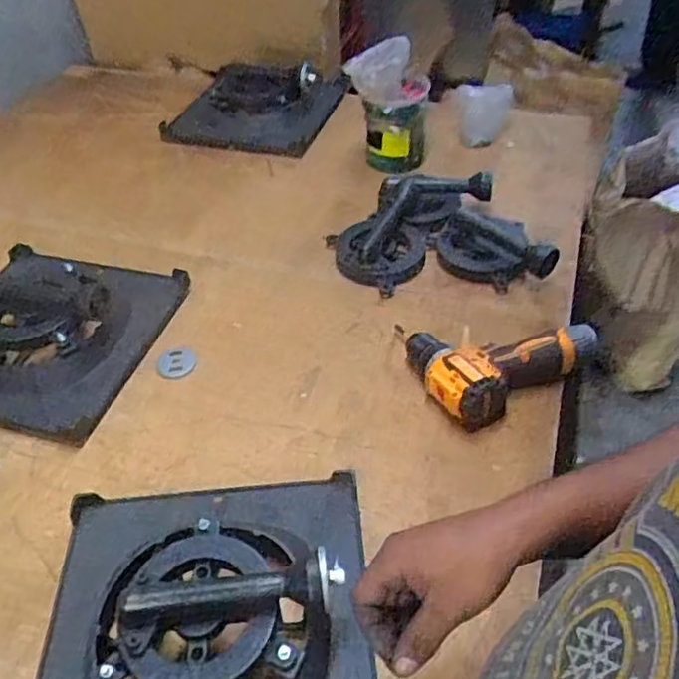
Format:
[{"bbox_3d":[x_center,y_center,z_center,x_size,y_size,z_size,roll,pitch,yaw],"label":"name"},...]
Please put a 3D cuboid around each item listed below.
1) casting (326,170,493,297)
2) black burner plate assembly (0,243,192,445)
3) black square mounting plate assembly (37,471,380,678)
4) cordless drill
[{"bbox_3d":[0.106,-0.198,1.057,0.163,0.057,0.309,29,52,27],"label":"casting"},{"bbox_3d":[-0.407,-0.032,0.881,0.297,0.087,0.311,12,46,14],"label":"black burner plate assembly"},{"bbox_3d":[-0.126,0.243,0.571,0.297,0.101,0.307,-4,45,-2],"label":"black square mounting plate assembly"},{"bbox_3d":[0.189,0.004,0.825,0.205,0.067,0.178,-22,48,-19],"label":"cordless drill"}]

